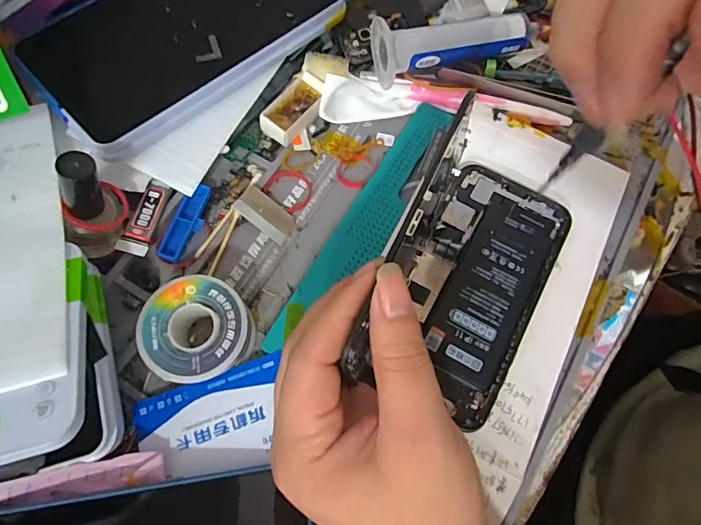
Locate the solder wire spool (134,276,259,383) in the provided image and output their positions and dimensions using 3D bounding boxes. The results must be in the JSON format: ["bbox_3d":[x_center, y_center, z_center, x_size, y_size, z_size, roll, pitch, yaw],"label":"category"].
[{"bbox_3d":[-0.081,0.037,0.241,0.053,0.029,0.053,1,70,-2],"label":"solder wire spool"}]

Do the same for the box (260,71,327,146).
[{"bbox_3d":[-0.037,-0.101,0.298,0.022,0.020,0.049,33,72,10],"label":"box"}]

